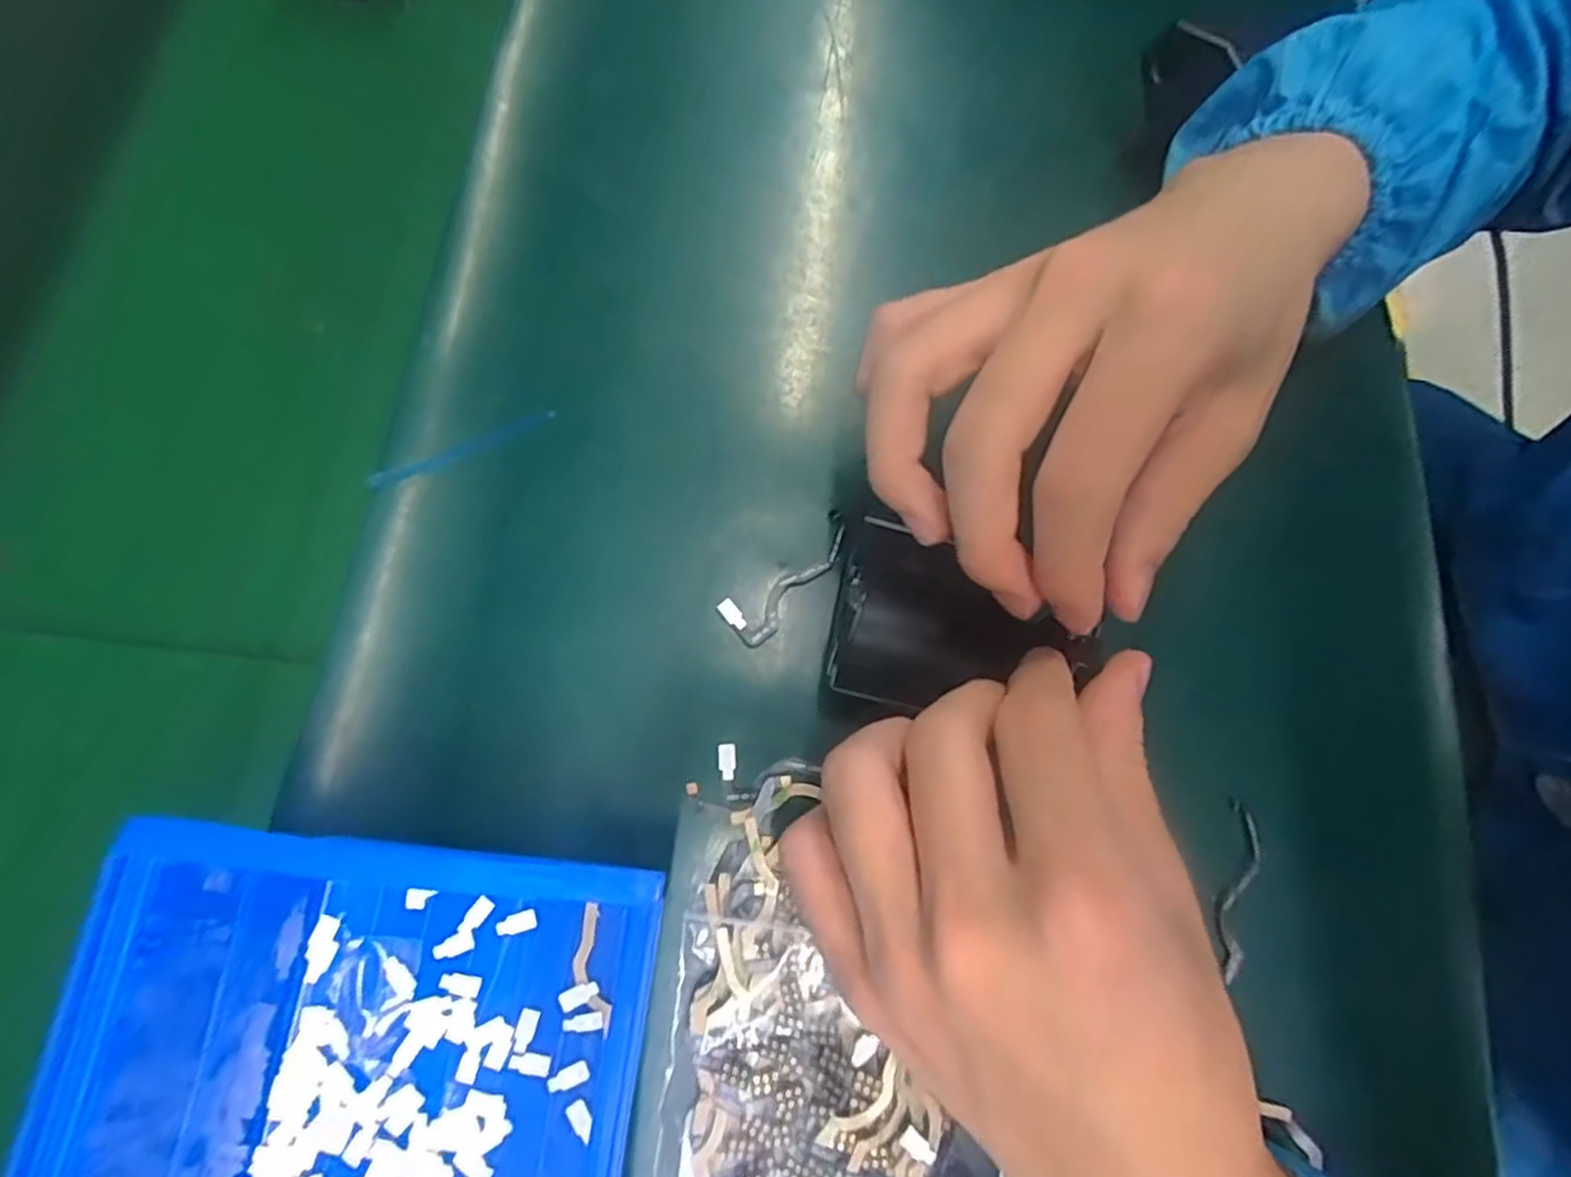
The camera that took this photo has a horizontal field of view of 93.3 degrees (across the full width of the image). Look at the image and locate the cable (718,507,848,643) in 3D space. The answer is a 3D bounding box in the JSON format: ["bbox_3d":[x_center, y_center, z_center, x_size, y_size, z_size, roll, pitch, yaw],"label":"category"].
[{"bbox_3d":[0.003,-0.004,0.240,0.053,0.004,0.018,-40,82,-13],"label":"cable"}]

